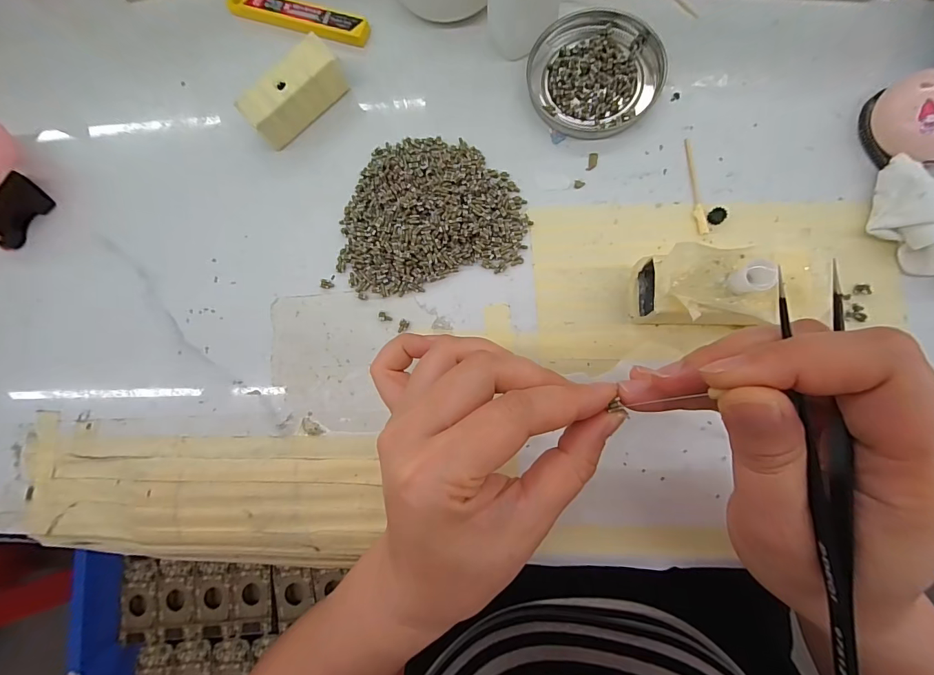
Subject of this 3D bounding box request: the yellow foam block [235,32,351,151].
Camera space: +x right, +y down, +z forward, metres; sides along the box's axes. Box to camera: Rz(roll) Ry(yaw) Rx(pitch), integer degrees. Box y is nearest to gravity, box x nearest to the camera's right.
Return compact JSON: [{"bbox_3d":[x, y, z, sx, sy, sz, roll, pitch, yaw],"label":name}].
[{"bbox_3d":[-0.108,-0.152,0.250,0.064,0.030,0.024,-42,81,0],"label":"yellow foam block"}]

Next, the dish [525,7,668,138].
[{"bbox_3d":[0.079,-0.163,0.242,0.078,0.009,0.079,-1,83,6],"label":"dish"}]

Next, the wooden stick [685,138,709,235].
[{"bbox_3d":[0.132,-0.088,0.230,0.006,0.004,0.059,-6,83,5],"label":"wooden stick"}]

